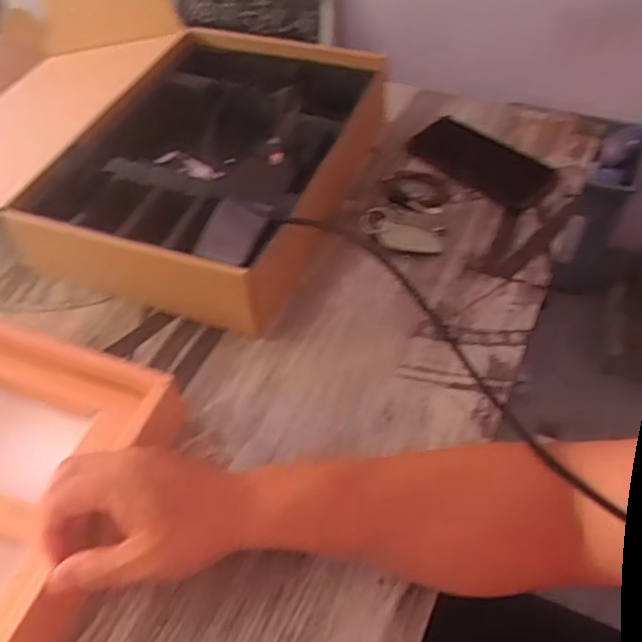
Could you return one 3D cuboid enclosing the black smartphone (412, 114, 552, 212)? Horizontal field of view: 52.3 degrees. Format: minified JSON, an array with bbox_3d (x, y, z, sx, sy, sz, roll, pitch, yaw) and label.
[{"bbox_3d":[0.179,-0.180,0.724,0.154,0.014,0.086,36,61,29],"label":"black smartphone"}]

